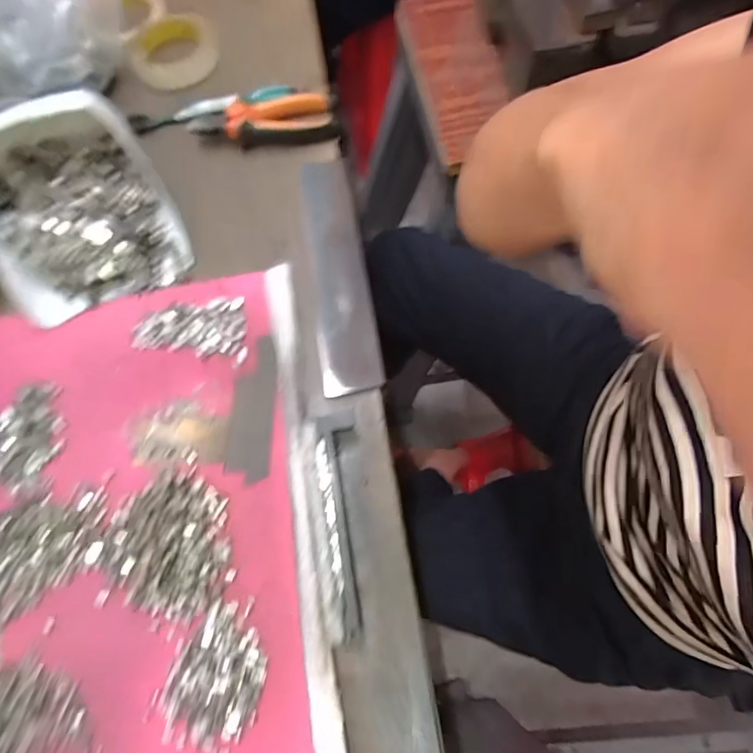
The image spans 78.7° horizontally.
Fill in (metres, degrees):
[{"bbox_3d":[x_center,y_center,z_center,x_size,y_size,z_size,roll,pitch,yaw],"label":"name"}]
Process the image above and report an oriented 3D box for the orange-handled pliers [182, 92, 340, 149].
[{"bbox_3d":[-0.119,-0.272,0.486,0.150,0.025,0.050,-7,69,-2],"label":"orange-handled pliers"}]

